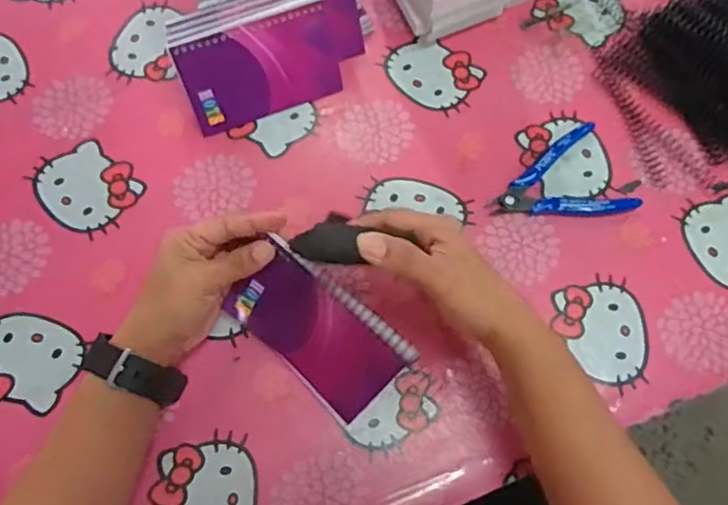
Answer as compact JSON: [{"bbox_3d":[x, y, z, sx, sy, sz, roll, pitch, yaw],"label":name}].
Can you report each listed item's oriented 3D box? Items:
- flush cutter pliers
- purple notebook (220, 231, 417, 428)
[{"bbox_3d":[0.160,-0.056,0.499,0.113,0.014,0.085,-20,71,-9],"label":"flush cutter pliers"},{"bbox_3d":[-0.035,0.057,0.419,0.124,0.083,0.009,42,31,7],"label":"purple notebook"}]

